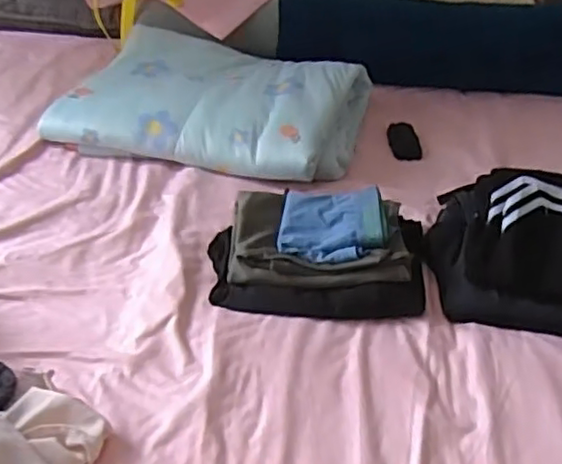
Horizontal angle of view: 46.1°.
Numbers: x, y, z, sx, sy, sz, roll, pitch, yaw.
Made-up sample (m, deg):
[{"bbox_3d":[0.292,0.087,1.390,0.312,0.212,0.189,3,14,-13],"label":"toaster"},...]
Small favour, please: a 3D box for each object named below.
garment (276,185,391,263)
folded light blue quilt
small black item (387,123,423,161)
[{"bbox_3d":[0.073,-0.016,0.913,0.143,0.037,0.141,5,36,4],"label":"garment"},{"bbox_3d":[-0.121,-0.239,1.224,0.519,0.110,0.341,12,37,13],"label":"folded light blue quilt"},{"bbox_3d":[0.233,-0.172,1.251,0.057,0.014,0.119,3,36,0],"label":"small black item"}]

